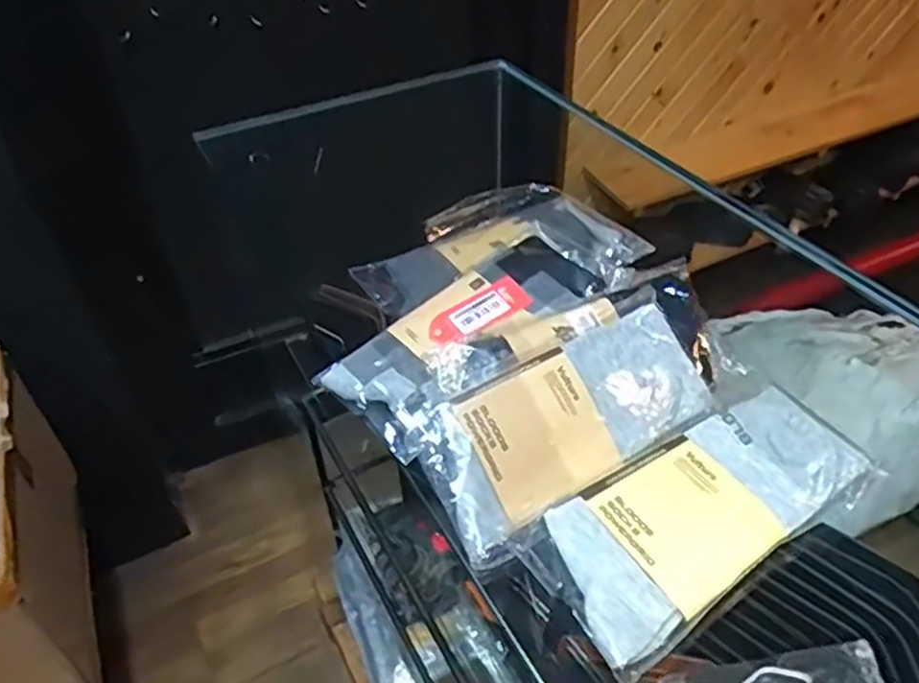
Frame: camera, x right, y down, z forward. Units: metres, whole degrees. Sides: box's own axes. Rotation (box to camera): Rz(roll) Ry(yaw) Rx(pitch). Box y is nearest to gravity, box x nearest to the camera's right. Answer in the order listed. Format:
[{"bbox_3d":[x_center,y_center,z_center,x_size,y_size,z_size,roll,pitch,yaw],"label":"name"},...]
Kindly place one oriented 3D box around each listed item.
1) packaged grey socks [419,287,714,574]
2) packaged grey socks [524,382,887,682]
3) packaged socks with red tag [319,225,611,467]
[{"bbox_3d":[0.067,0.045,0.428,0.181,0.019,0.087,-28,81,-21],"label":"packaged grey socks"},{"bbox_3d":[0.135,0.091,0.400,0.195,0.016,0.087,-25,47,-24],"label":"packaged grey socks"},{"bbox_3d":[0.013,-0.007,0.484,0.195,0.028,0.105,-35,42,-22],"label":"packaged socks with red tag"}]

